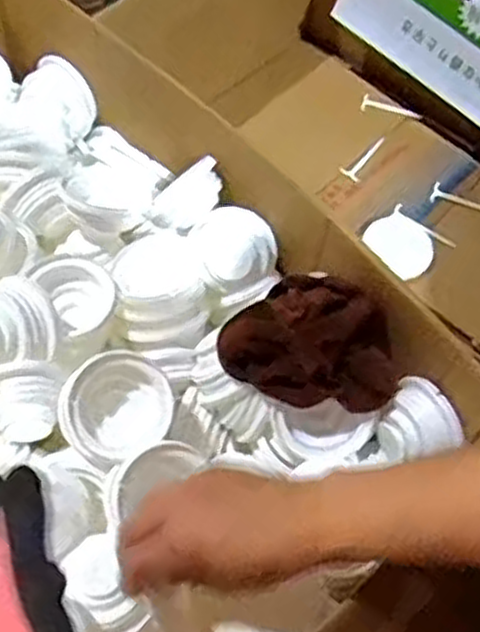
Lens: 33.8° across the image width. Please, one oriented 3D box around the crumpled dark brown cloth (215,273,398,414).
[{"bbox_3d":[0.059,0.014,0.614,0.139,0.049,0.101,19,59,7],"label":"crumpled dark brown cloth"}]

